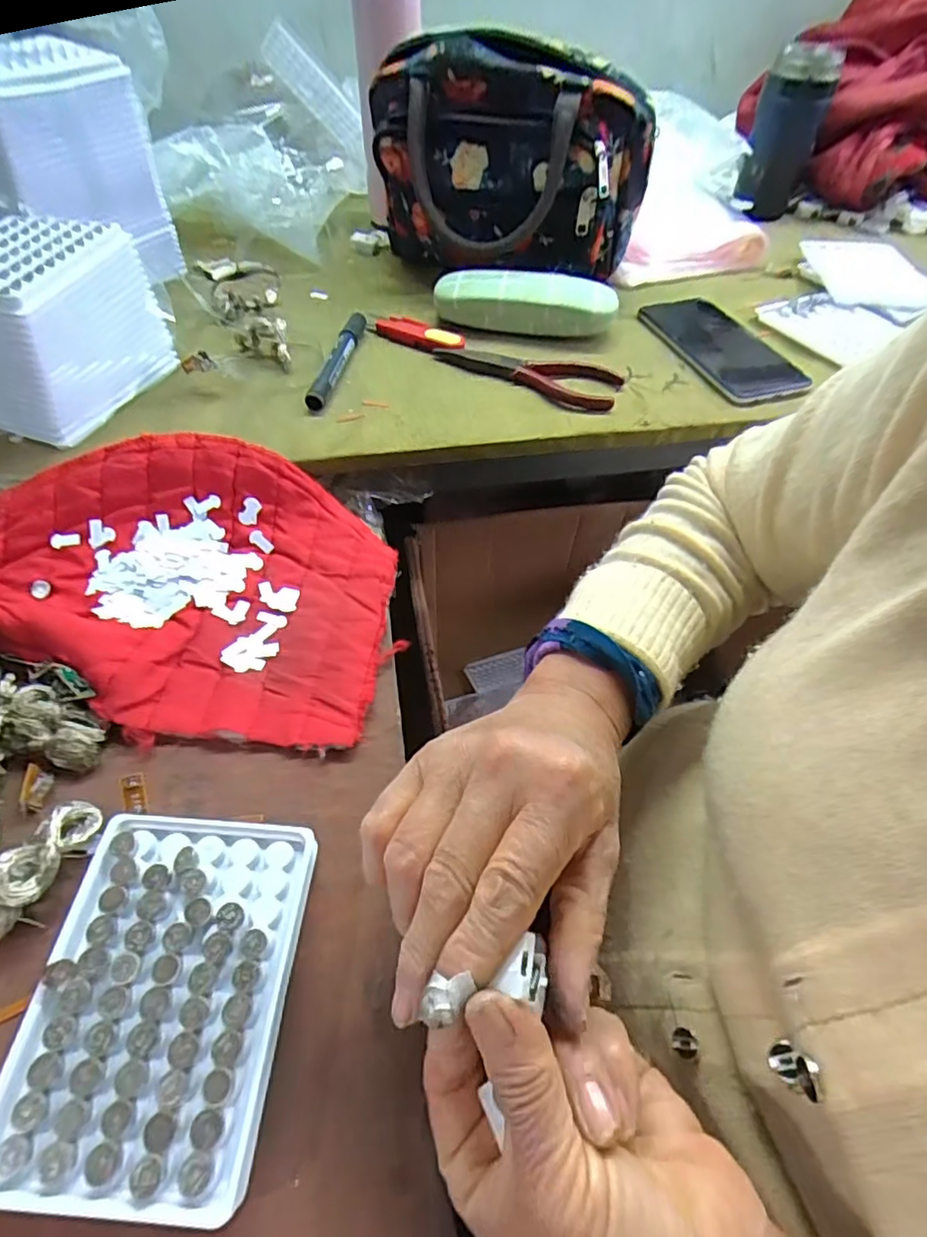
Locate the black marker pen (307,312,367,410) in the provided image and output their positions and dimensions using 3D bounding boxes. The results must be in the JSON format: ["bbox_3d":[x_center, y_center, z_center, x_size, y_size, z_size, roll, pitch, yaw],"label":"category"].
[{"bbox_3d":[-0.102,-0.214,0.487,0.015,0.015,0.140,8,50,1],"label":"black marker pen"}]

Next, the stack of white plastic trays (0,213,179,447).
[{"bbox_3d":[-0.295,-0.209,0.427,0.101,0.092,0.139,10,52,6],"label":"stack of white plastic trays"}]

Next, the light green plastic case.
[{"bbox_3d":[0.053,-0.277,0.517,0.153,0.035,0.049,10,52,6],"label":"light green plastic case"}]

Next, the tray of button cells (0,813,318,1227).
[{"bbox_3d":[-0.120,0.150,0.242,0.094,0.027,0.130,3,52,1],"label":"tray of button cells"}]

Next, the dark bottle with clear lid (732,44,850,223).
[{"bbox_3d":[0.368,-0.554,0.679,0.073,0.141,0.073,24,55,13],"label":"dark bottle with clear lid"}]

